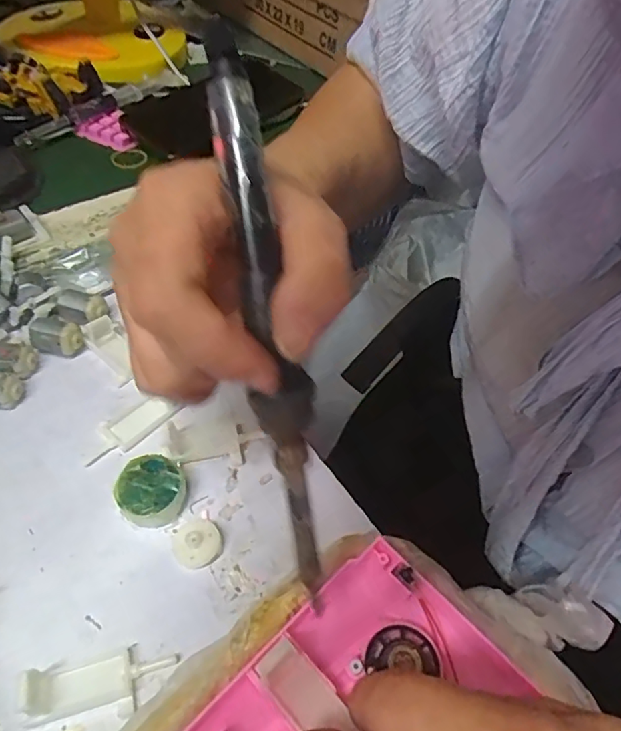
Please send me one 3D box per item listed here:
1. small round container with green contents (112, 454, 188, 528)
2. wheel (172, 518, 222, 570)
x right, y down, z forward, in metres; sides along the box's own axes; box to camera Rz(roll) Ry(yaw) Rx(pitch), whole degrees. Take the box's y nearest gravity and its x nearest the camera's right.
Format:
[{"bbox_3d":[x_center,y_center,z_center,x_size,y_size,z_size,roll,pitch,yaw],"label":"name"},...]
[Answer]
[{"bbox_3d":[-0.081,0.063,0.266,0.033,0.017,0.032,3,51,-4],"label":"small round container with green contents"},{"bbox_3d":[-0.056,0.086,0.257,0.023,0.007,0.024,3,51,-4],"label":"wheel"}]

